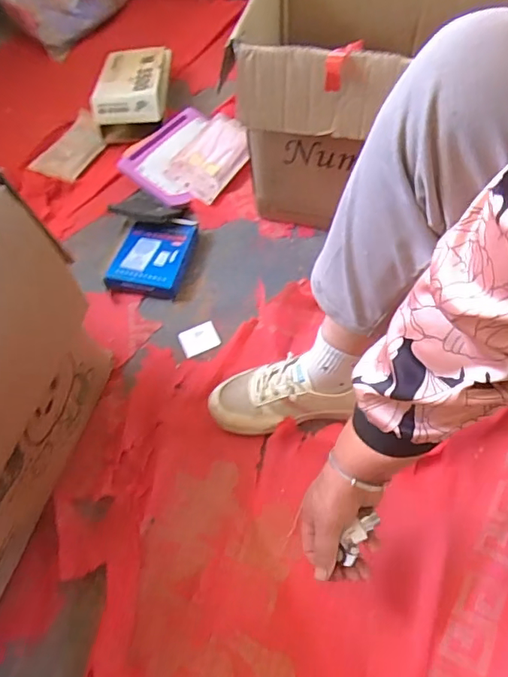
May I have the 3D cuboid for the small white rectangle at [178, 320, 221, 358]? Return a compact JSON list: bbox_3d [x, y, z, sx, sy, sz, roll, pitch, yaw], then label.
[{"bbox_3d":[-0.085,-0.001,0.755,0.058,0.004,0.048,-22,60,-7],"label":"small white rectangle"}]

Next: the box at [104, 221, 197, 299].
[{"bbox_3d":[-0.174,-0.137,0.823,0.136,0.043,0.139,6,61,9],"label":"box"}]

